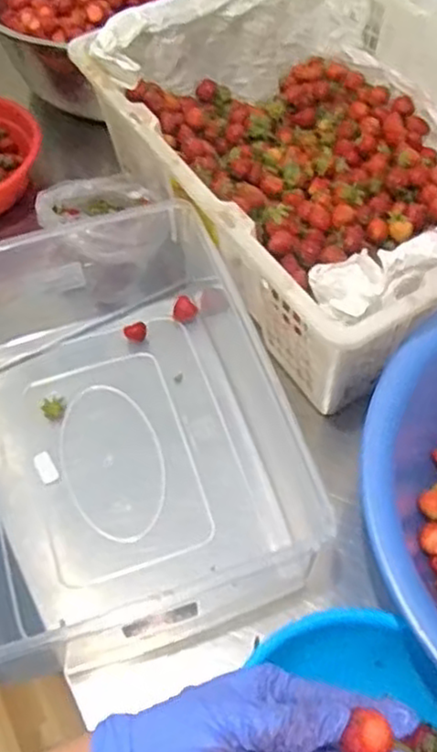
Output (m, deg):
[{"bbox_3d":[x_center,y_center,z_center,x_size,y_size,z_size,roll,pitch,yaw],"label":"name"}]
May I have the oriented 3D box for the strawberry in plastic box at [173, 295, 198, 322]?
[{"bbox_3d":[-0.036,-0.067,0.739,0.024,0.025,0.021,-32,60,-17],"label":"strawberry in plastic box"}]

